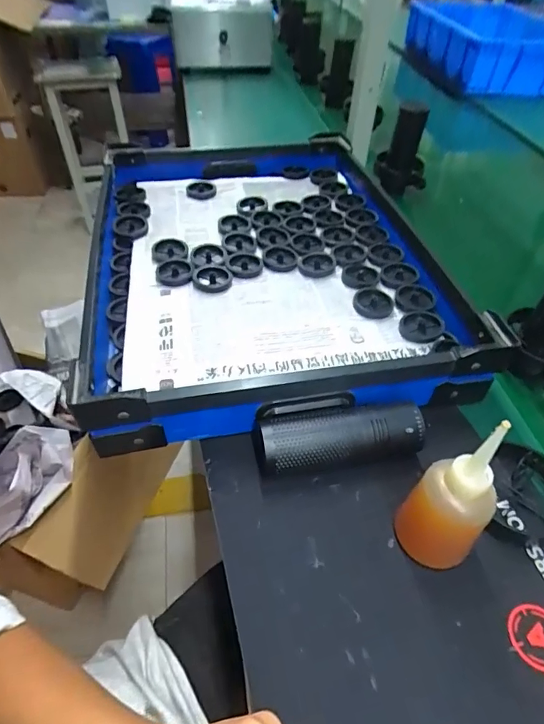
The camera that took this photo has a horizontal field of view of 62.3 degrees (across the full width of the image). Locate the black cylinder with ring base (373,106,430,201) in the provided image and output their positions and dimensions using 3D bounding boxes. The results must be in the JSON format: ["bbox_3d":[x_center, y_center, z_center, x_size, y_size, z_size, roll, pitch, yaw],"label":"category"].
[{"bbox_3d":[0.260,-0.400,0.872,0.085,0.192,0.070,1,51,-6],"label":"black cylinder with ring base"}]

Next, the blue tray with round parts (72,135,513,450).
[{"bbox_3d":[-0.024,-0.181,0.672,0.455,0.088,0.653,-6,44,-11],"label":"blue tray with round parts"}]

